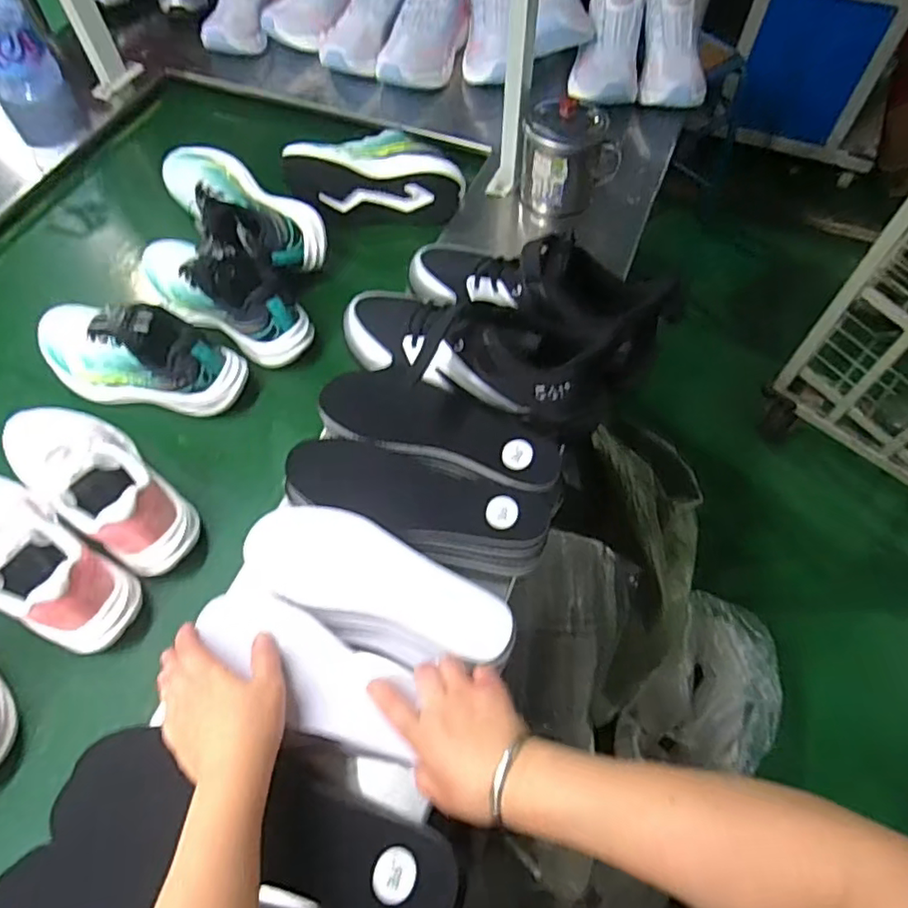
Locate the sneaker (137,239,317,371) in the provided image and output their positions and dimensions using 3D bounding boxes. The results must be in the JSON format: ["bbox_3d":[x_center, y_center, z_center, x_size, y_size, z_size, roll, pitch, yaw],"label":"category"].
[{"bbox_3d":[-0.271,-0.192,0.691,0.231,0.095,0.085,26,64,13],"label":"sneaker"}]

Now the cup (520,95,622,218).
[{"bbox_3d":[0.149,-0.381,0.777,0.115,0.128,0.109,0,61,0],"label":"cup"}]

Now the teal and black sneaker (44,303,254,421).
[{"bbox_3d":[-0.344,-0.111,0.651,0.226,0.096,0.089,14,62,7],"label":"teal and black sneaker"}]

